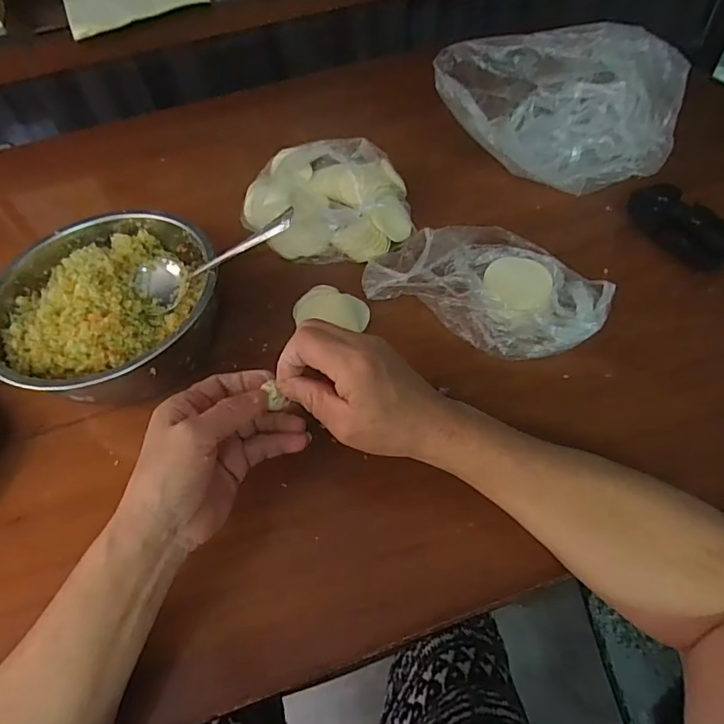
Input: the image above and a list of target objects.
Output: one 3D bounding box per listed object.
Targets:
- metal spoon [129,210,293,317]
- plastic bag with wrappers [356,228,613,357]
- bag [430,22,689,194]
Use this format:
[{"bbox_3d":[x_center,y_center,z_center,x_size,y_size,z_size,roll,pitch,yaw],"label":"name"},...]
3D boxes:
[{"bbox_3d":[-0.119,-0.080,0.389,0.169,0.028,0.051,-13,54,34],"label":"metal spoon"},{"bbox_3d":[0.114,-0.076,0.448,0.201,0.040,0.122,25,61,21],"label":"plastic bag with wrappers"},{"bbox_3d":[0.194,-0.263,0.512,0.238,0.130,0.111,6,56,9],"label":"bag"}]

